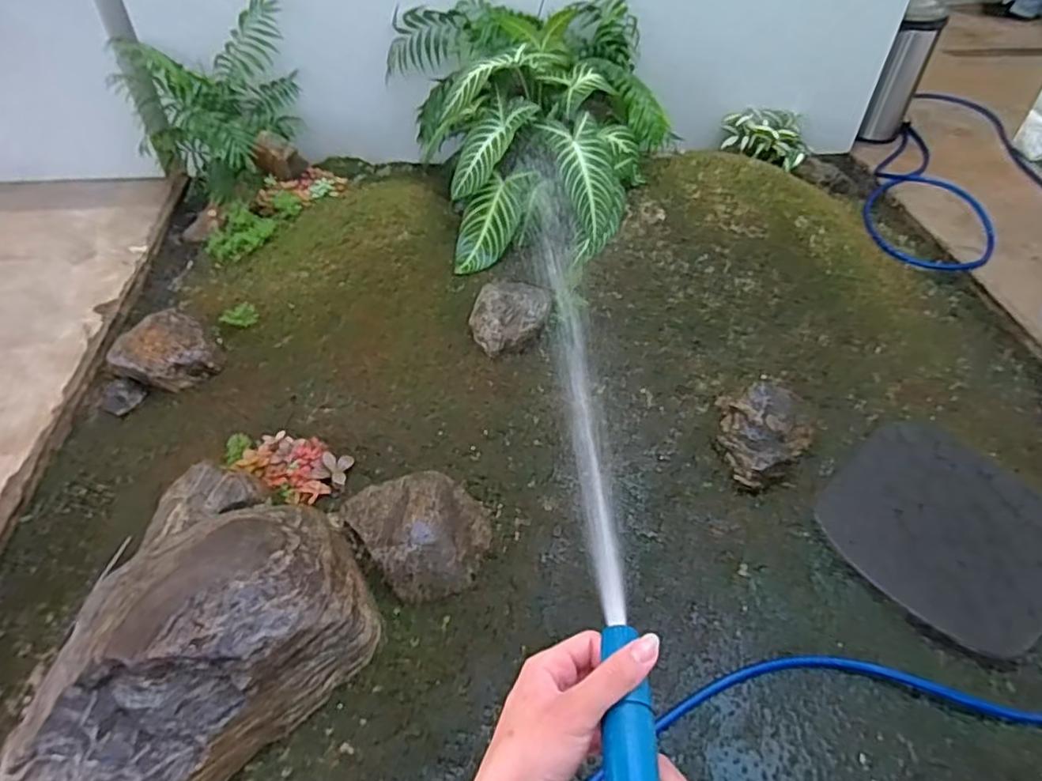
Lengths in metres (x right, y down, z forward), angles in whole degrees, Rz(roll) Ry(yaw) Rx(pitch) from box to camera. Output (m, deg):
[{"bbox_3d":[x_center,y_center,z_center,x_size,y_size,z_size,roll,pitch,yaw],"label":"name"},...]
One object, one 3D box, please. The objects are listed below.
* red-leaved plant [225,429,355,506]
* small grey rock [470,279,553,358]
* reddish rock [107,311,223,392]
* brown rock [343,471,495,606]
[{"bbox_3d":[-0.491,0.150,1.336,0.268,0.056,0.159,22,51,19],"label":"red-leaved plant"},{"bbox_3d":[-0.023,-0.191,1.566,0.205,0.087,0.178,-10,48,-11],"label":"small grey rock"},{"bbox_3d":[-0.846,-0.093,1.534,0.230,0.085,0.204,26,53,22],"label":"reddish rock"},{"bbox_3d":[-0.183,0.251,1.208,0.227,0.091,0.274,-29,54,-24],"label":"brown rock"}]

